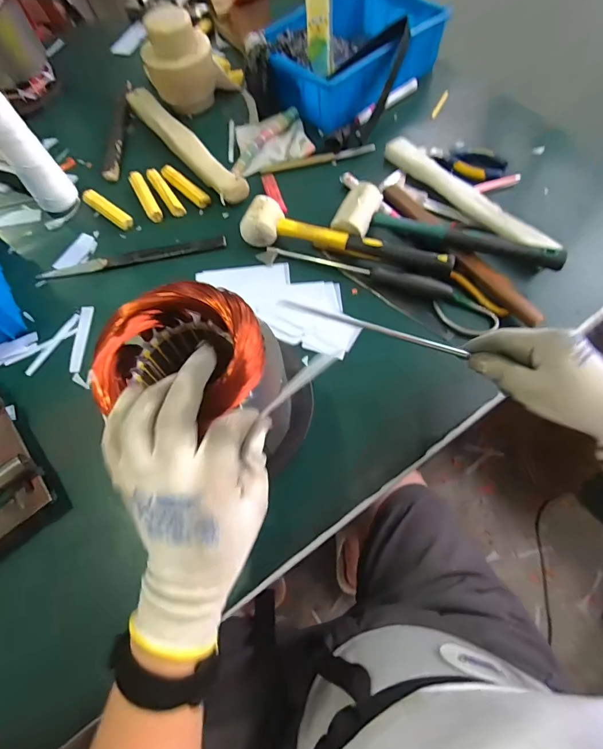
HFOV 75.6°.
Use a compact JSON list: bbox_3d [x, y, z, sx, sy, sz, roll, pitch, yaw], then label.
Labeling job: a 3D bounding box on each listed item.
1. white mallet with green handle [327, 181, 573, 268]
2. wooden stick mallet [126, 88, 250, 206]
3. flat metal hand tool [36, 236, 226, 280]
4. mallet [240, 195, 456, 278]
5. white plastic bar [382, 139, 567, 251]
[{"bbox_3d":[0.184,-0.188,0.508,0.280,0.054,0.079,18,68,10],"label":"white mallet with green handle"},{"bbox_3d":[-0.205,-0.396,0.642,0.049,0.029,0.361,-35,69,-13],"label":"wooden stick mallet"},{"bbox_3d":[-0.241,-0.169,0.561,0.263,0.008,0.024,-11,66,-2],"label":"flat metal hand tool"},{"bbox_3d":[0.058,-0.179,0.518,0.279,0.043,0.053,14,67,8],"label":"mallet"},{"bbox_3d":[0.226,-0.256,0.551,0.029,0.026,0.283,-35,69,-13],"label":"white plastic bar"}]

